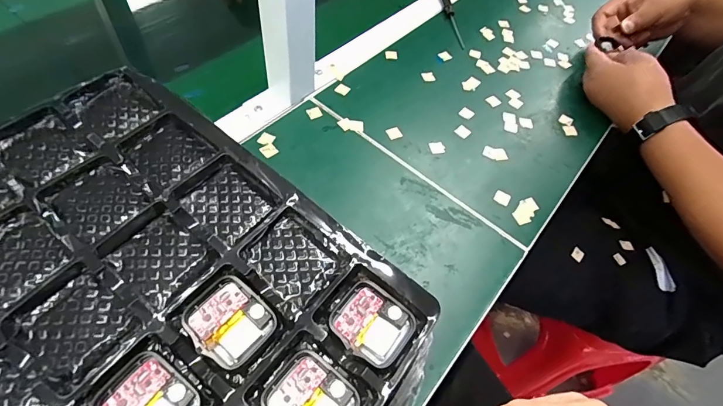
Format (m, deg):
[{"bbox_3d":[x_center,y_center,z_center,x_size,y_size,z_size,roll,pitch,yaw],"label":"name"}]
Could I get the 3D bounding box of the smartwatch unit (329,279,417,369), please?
[{"bbox_3d":[0.006,0.068,0.222,0.042,0.010,0.036,37,60,17],"label":"smartwatch unit"}]

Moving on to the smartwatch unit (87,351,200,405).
[{"bbox_3d":[-0.104,0.096,0.189,0.043,0.010,0.036,33,59,15],"label":"smartwatch unit"}]

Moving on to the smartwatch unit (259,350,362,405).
[{"bbox_3d":[-0.026,0.100,0.198,0.043,0.007,0.037,36,59,17],"label":"smartwatch unit"}]

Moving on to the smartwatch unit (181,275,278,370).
[{"bbox_3d":[-0.071,0.063,0.211,0.041,0.010,0.036,38,60,18],"label":"smartwatch unit"}]

